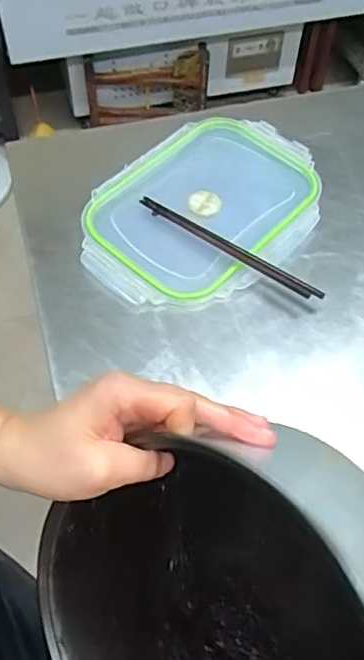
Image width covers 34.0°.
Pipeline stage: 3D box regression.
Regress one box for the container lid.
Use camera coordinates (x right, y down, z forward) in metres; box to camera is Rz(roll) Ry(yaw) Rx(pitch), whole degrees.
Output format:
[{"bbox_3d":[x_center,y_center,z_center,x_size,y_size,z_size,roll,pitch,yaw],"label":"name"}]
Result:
[{"bbox_3d":[0.033,-0.155,0.725,0.226,0.013,0.319,39,63,22],"label":"container lid"}]

